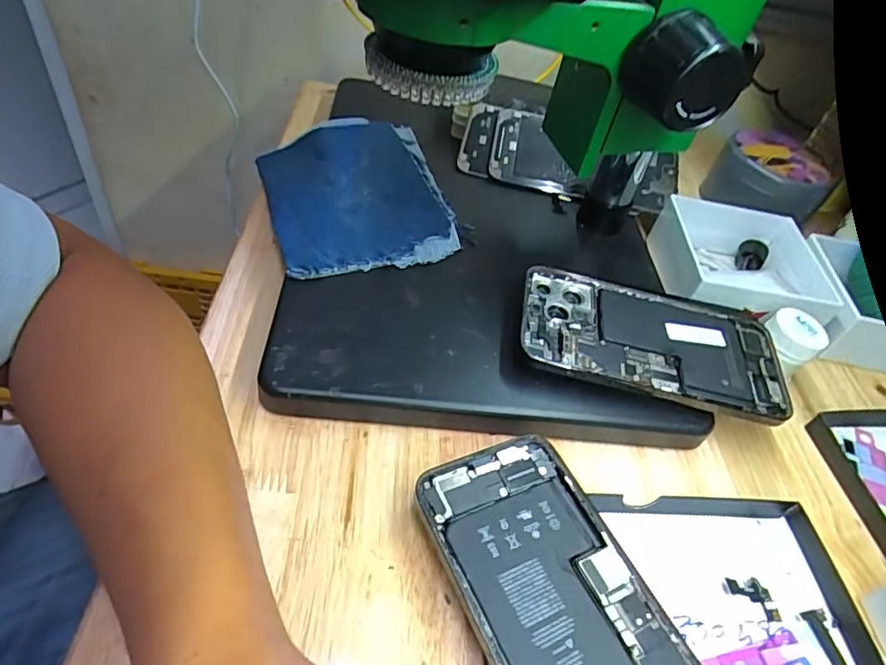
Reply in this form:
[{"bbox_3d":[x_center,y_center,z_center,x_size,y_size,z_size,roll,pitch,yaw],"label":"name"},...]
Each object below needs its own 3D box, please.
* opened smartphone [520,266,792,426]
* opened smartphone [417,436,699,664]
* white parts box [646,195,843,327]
[{"bbox_3d":[0.124,0.003,0.331,0.153,0.007,0.079,14,52,-1],"label":"opened smartphone"},{"bbox_3d":[0.053,0.118,0.233,0.076,0.004,0.159,-15,53,-25],"label":"opened smartphone"},{"bbox_3d":[0.219,-0.046,0.419,0.111,0.046,0.110,14,45,-1],"label":"white parts box"}]

